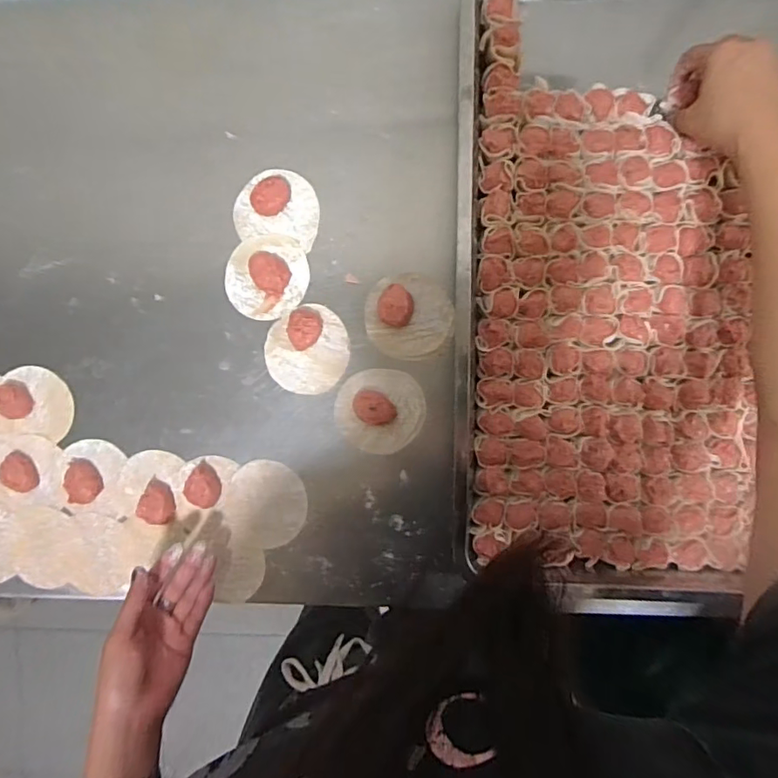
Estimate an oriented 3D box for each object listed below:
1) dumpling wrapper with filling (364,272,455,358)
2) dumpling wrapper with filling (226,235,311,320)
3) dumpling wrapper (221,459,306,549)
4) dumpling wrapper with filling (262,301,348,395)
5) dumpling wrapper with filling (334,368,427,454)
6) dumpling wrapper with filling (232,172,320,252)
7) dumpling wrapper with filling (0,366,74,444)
[{"bbox_3d":[0.018,-0.070,0.518,0.081,0.024,0.079,0,93,4],"label":"dumpling wrapper with filling"},{"bbox_3d":[-0.121,-0.109,0.522,0.080,0.015,0.080,4,93,4],"label":"dumpling wrapper with filling"},{"bbox_3d":[-0.125,0.117,0.543,0.083,0.004,0.087,6,93,4],"label":"dumpling wrapper"},{"bbox_3d":[-0.080,-0.037,0.520,0.081,0.017,0.080,0,93,4],"label":"dumpling wrapper with filling"},{"bbox_3d":[-0.010,0.023,0.522,0.085,0.015,0.080,0,93,4],"label":"dumpling wrapper with filling"},{"bbox_3d":[-0.109,-0.177,0.520,0.082,0.018,0.069,13,93,4],"label":"dumpling wrapper with filling"},{"bbox_3d":[-0.366,0.014,0.556,0.075,0.025,0.070,10,93,4],"label":"dumpling wrapper with filling"}]

